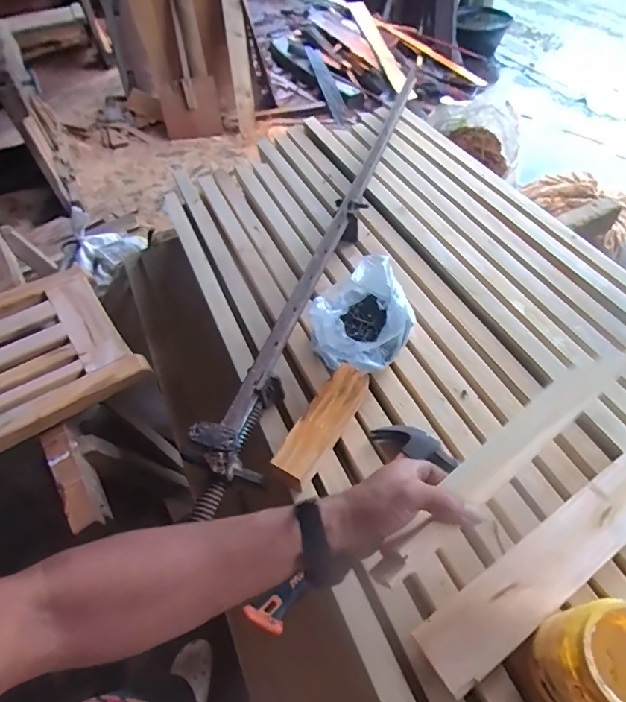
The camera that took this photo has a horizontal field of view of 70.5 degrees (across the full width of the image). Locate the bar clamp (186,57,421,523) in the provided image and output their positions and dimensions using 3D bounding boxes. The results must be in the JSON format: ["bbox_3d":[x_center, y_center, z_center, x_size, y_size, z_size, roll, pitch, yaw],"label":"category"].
[{"bbox_3d":[0.062,-0.265,0.867,0.077,0.097,1.185,14,55,16],"label":"bar clamp"}]

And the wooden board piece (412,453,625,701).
[{"bbox_3d":[0.278,0.249,0.521,0.361,0.030,0.070,-30,55,-17],"label":"wooden board piece"}]

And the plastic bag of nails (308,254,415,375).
[{"bbox_3d":[0.074,-0.064,0.697,0.163,0.128,0.159,5,53,10],"label":"plastic bag of nails"}]

